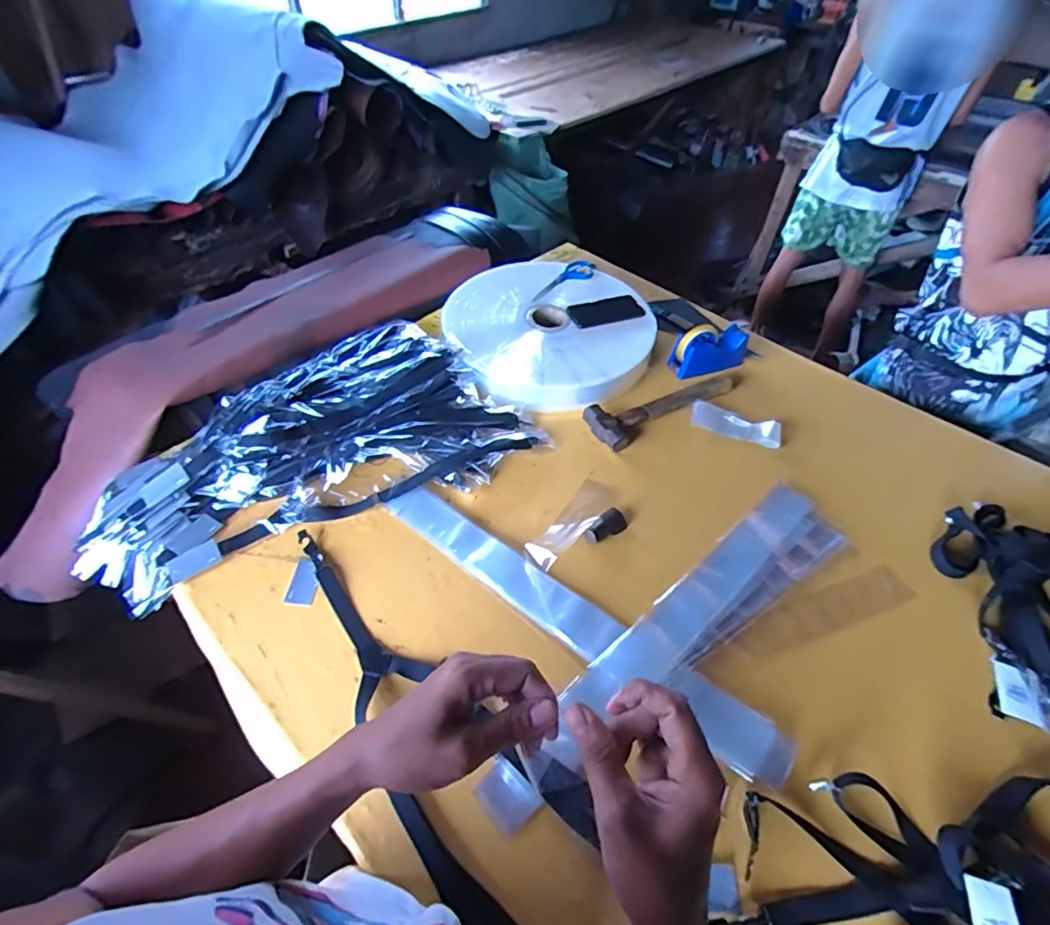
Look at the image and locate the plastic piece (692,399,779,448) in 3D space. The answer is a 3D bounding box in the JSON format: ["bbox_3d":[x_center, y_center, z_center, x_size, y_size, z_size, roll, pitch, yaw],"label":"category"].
[{"bbox_3d":[0.410,-0.076,1.022,0.164,0.015,0.072,18,51,15],"label":"plastic piece"}]

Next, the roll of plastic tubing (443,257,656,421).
[{"bbox_3d":[0.048,-0.281,1.119,0.431,0.077,0.420,0,49,0],"label":"roll of plastic tubing"}]

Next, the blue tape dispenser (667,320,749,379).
[{"bbox_3d":[0.394,-0.246,1.109,0.174,0.081,0.062,-18,51,-15],"label":"blue tape dispenser"}]

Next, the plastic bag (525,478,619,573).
[{"bbox_3d":[0.079,0.096,0.860,0.060,0.026,0.199,29,55,23],"label":"plastic bag"}]

